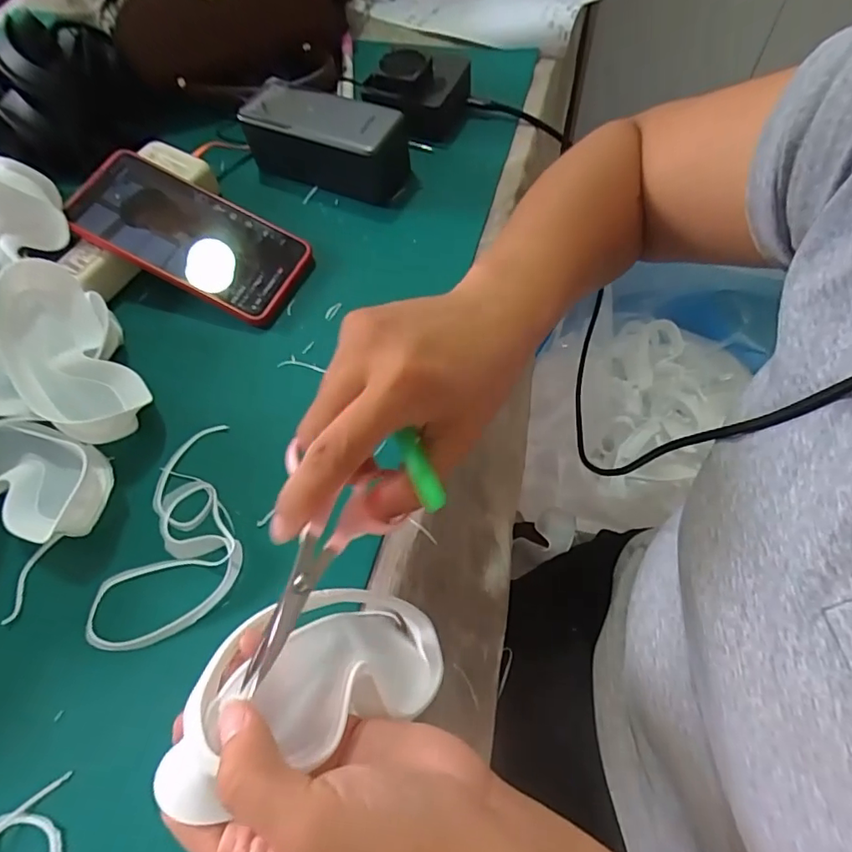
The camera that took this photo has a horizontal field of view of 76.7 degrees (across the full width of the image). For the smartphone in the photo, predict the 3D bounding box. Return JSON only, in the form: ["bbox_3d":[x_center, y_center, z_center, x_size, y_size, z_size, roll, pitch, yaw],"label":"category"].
[{"bbox_3d":[-0.172,-0.139,0.389,0.168,0.013,0.075,28,75,2],"label":"smartphone"}]

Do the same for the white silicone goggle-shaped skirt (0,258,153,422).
[{"bbox_3d":[-0.236,-0.049,0.352,0.062,0.047,0.116,-35,66,-13],"label":"white silicone goggle-shaped skirt"}]

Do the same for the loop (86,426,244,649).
[{"bbox_3d":[-0.140,0.064,0.319,0.074,0.013,0.137,13,65,11],"label":"loop"}]

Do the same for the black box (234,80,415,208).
[{"bbox_3d":[-0.077,-0.222,0.425,0.129,0.053,0.052,22,67,14],"label":"black box"}]

